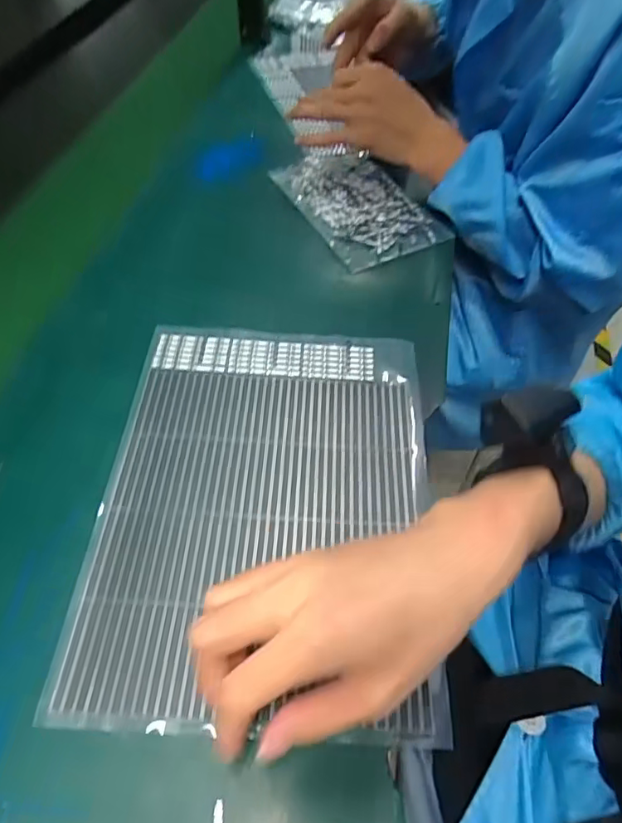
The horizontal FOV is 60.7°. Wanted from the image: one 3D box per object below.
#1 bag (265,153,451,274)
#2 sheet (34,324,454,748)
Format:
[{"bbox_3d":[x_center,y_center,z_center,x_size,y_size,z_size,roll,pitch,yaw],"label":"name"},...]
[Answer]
[{"bbox_3d":[0.049,-0.246,0.611,0.129,0.014,0.203,-23,58,-18],"label":"bag"},{"bbox_3d":[-0.033,0.057,0.385,0.227,0.011,0.302,4,54,0],"label":"sheet"}]

